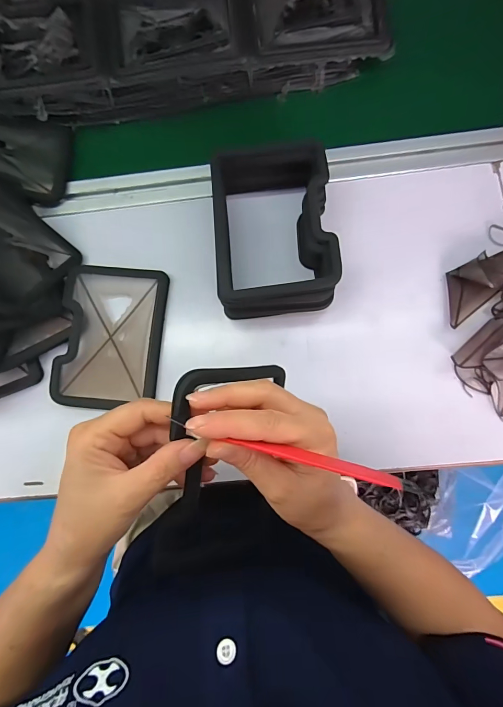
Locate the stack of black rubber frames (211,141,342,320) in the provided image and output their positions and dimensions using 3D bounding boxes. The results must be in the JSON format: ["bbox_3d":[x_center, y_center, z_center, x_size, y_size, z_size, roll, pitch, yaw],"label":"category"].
[{"bbox_3d":[0.022,-0.114,0.339,0.108,0.060,0.150,-4,80,3],"label":"stack of black rubber frames"}]

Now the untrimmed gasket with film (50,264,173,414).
[{"bbox_3d":[-0.143,-0.019,0.354,0.101,0.015,0.143,3,80,4],"label":"untrimmed gasket with film"}]

